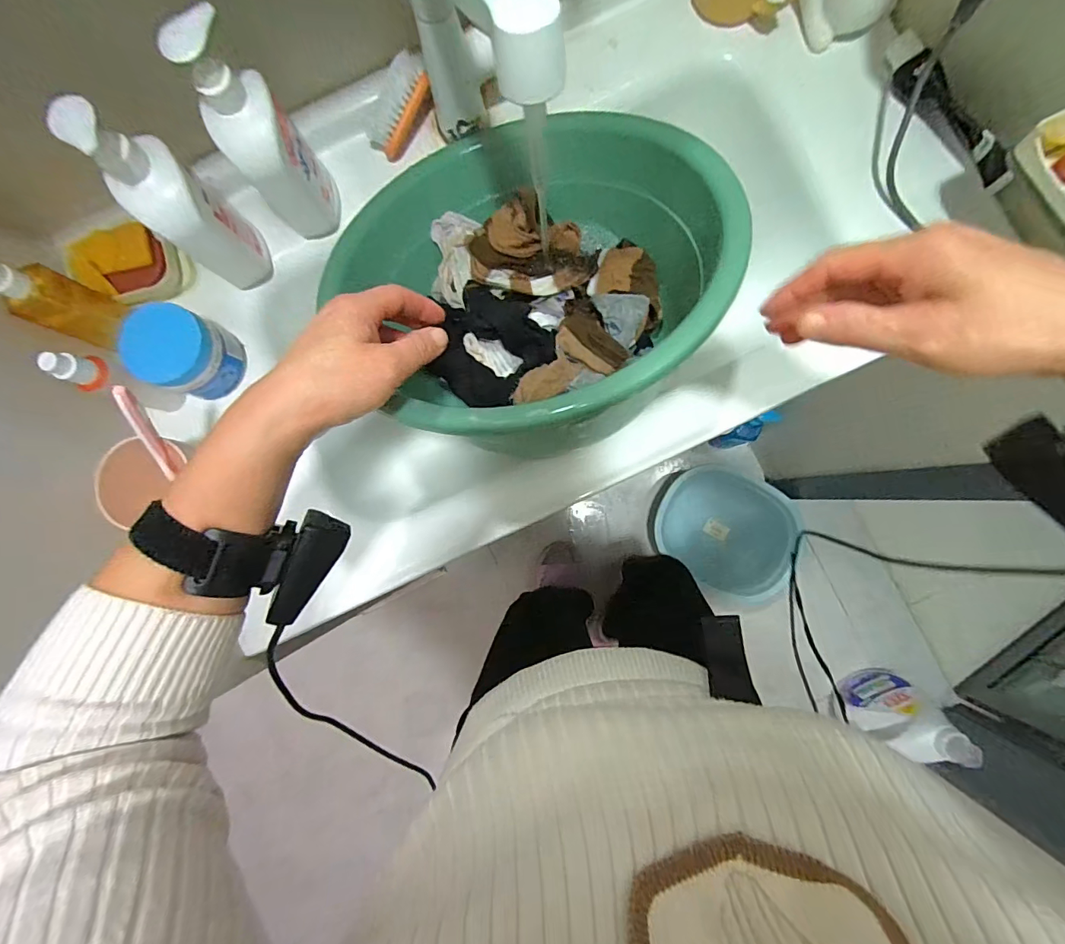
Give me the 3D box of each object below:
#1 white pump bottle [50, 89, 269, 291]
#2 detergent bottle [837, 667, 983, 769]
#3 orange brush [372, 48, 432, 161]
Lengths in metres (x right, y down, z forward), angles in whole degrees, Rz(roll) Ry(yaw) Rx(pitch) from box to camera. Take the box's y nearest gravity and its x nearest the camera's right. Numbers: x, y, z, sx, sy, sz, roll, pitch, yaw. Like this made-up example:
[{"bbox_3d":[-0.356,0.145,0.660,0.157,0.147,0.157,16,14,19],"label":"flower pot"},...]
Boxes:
[{"bbox_3d":[-0.318,-0.243,0.421,0.060,0.186,0.067,37,89,4],"label":"white pump bottle"},{"bbox_3d":[0.845,0.565,1.060,0.180,0.283,0.088,-16,86,2],"label":"detergent bottle"},{"bbox_3d":[-0.142,-0.385,0.486,0.032,0.029,0.095,39,118,4],"label":"orange brush"}]

